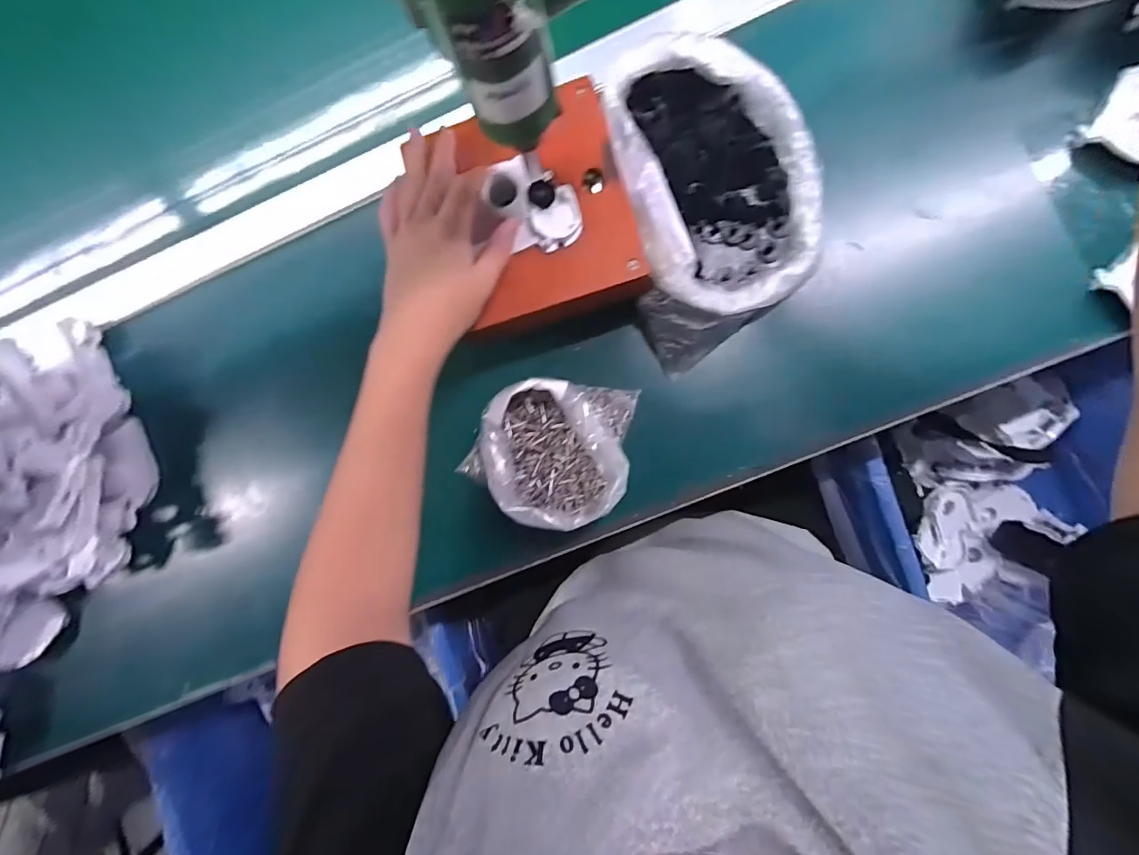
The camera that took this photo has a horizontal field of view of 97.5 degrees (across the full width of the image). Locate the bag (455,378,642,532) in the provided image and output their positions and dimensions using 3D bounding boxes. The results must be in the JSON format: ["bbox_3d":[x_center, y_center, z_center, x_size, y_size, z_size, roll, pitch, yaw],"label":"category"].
[{"bbox_3d":[-0.011,0.020,0.383,0.112,0.052,0.108,5,88,6],"label":"bag"}]

